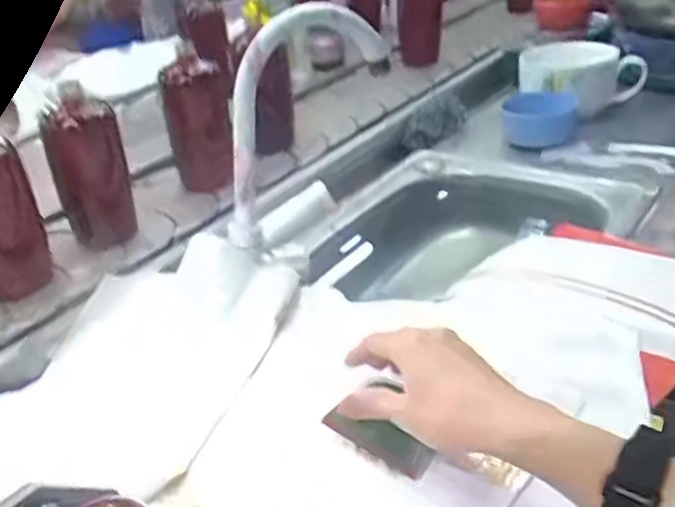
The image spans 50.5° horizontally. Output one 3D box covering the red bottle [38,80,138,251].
[{"bbox_3d":[-0.284,-0.099,0.821,0.061,0.175,0.068,20,39,37],"label":"red bottle"}]

